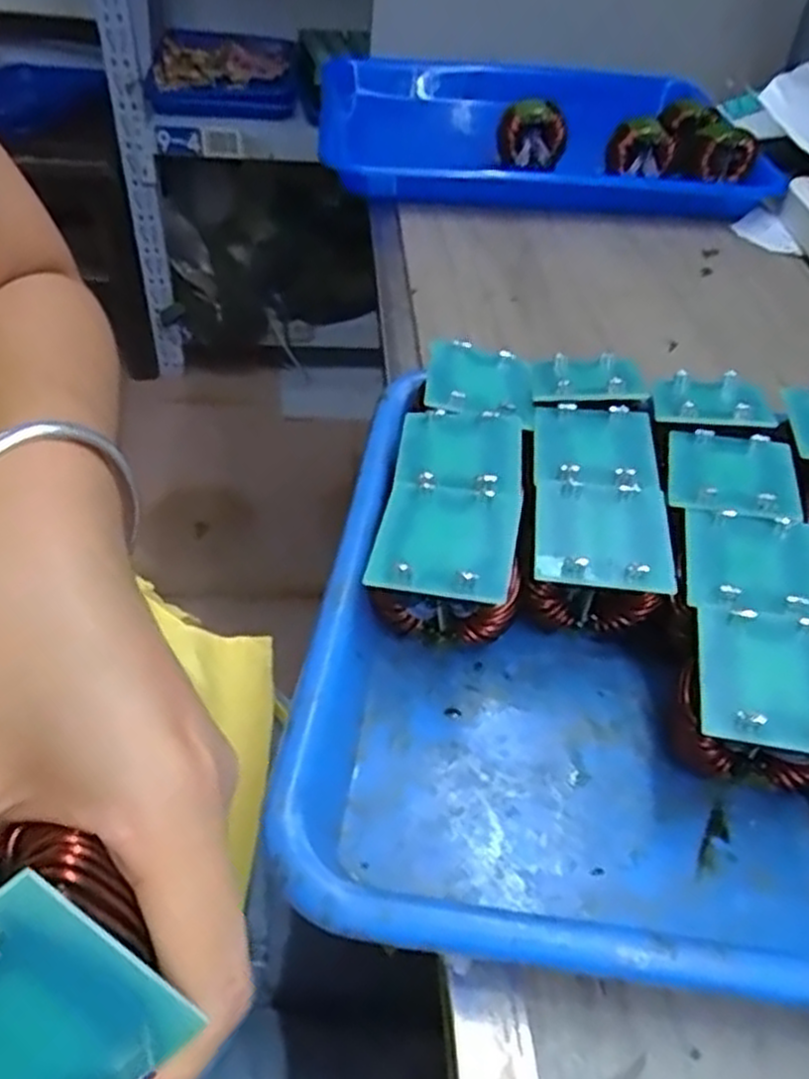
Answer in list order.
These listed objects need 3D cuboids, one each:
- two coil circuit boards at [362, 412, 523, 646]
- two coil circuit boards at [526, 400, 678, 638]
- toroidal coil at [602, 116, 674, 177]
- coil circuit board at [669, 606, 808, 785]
[{"bbox_3d":[0.017,-0.003,0.288,0.047,0.040,0.090,9,45,4],"label":"two coil circuit boards"},{"bbox_3d":[0.068,-0.009,0.298,0.044,0.038,0.093,7,45,2],"label":"two coil circuit boards"},{"bbox_3d":[0.168,-0.280,0.570,0.046,0.034,0.029,16,46,11],"label":"toroidal coil"},{"bbox_3d":[0.107,0.054,0.246,0.046,0.049,0.045,12,45,6],"label":"coil circuit board"}]

